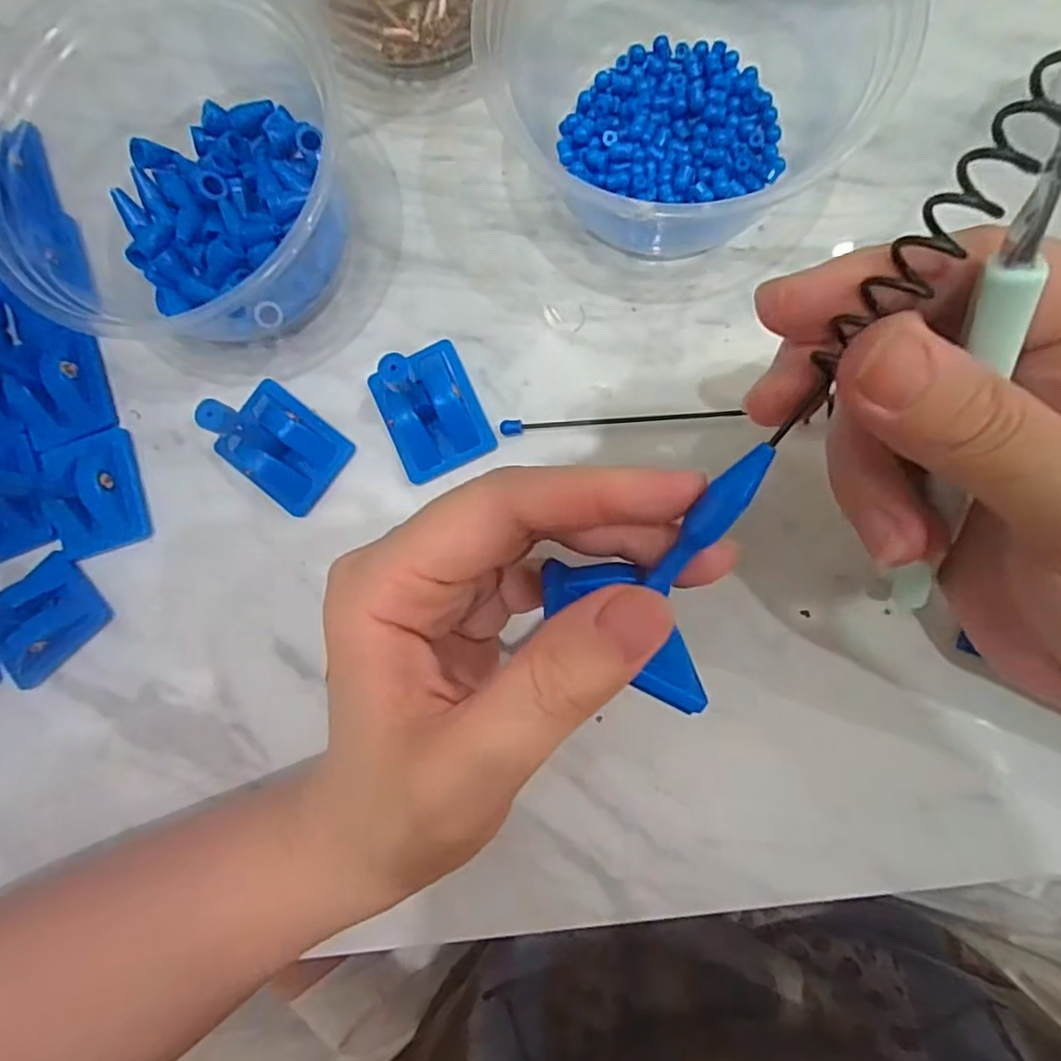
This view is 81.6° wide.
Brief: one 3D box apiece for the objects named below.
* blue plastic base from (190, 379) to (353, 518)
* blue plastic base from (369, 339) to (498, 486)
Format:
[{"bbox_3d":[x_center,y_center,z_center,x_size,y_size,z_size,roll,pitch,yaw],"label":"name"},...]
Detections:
[{"bbox_3d":[-0.093,-0.032,0.210,0.043,0.045,0.035,36,91,7],"label":"blue plastic base"},{"bbox_3d":[-0.037,-0.043,0.205,0.034,0.044,0.042,-26,84,4],"label":"blue plastic base"}]

